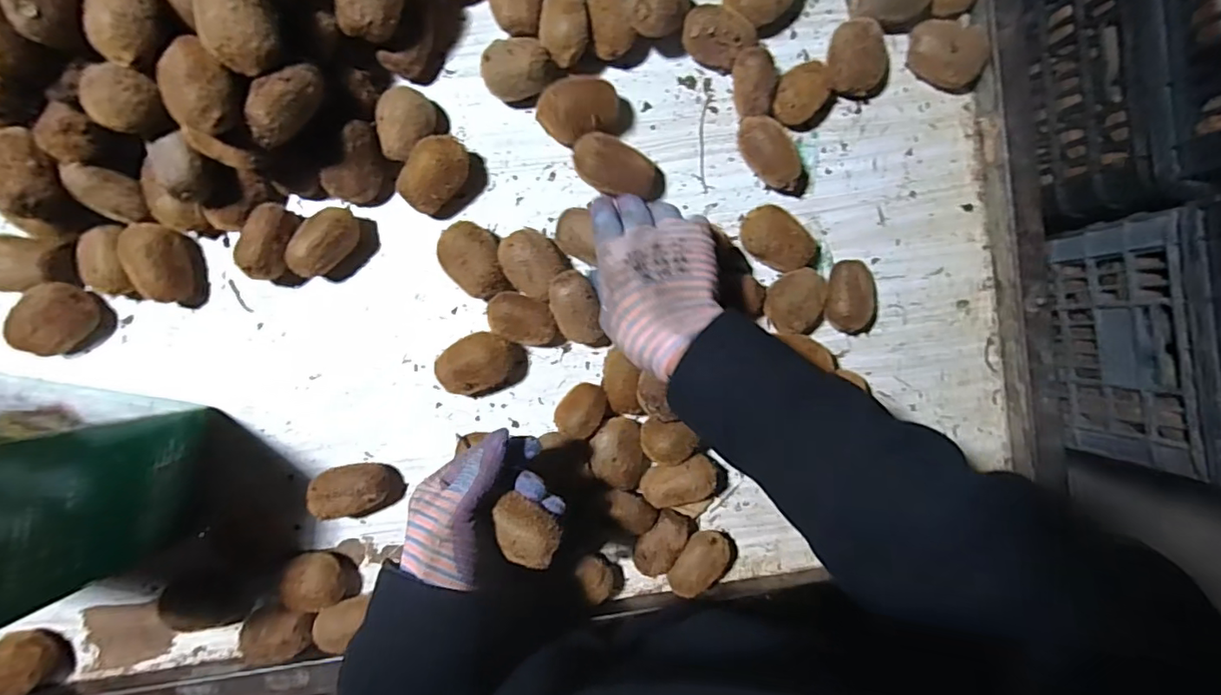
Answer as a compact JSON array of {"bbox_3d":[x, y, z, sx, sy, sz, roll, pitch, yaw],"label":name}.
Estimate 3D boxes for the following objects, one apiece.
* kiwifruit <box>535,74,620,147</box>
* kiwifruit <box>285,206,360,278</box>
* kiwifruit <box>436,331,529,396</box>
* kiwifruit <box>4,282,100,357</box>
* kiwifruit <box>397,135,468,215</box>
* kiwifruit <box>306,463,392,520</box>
[{"bbox_3d":[-0.027,-0.203,0.475,0.069,0.043,0.048,-17,94,-1],"label":"kiwifruit"},{"bbox_3d":[-0.247,-0.092,0.474,0.069,0.045,0.043,-41,94,1],"label":"kiwifruit"},{"bbox_3d":[-0.115,0.015,0.487,0.074,0.041,0.054,-28,94,0],"label":"kiwifruit"},{"bbox_3d":[-0.475,-0.022,0.472,0.046,0.043,0.066,41,91,-4],"label":"kiwifruit"},{"bbox_3d":[-0.151,-0.149,0.474,0.045,0.043,0.067,39,91,-4],"label":"kiwifruit"},{"bbox_3d":[-0.230,0.126,0.491,0.064,0.038,0.043,-10,95,-1],"label":"kiwifruit"}]

